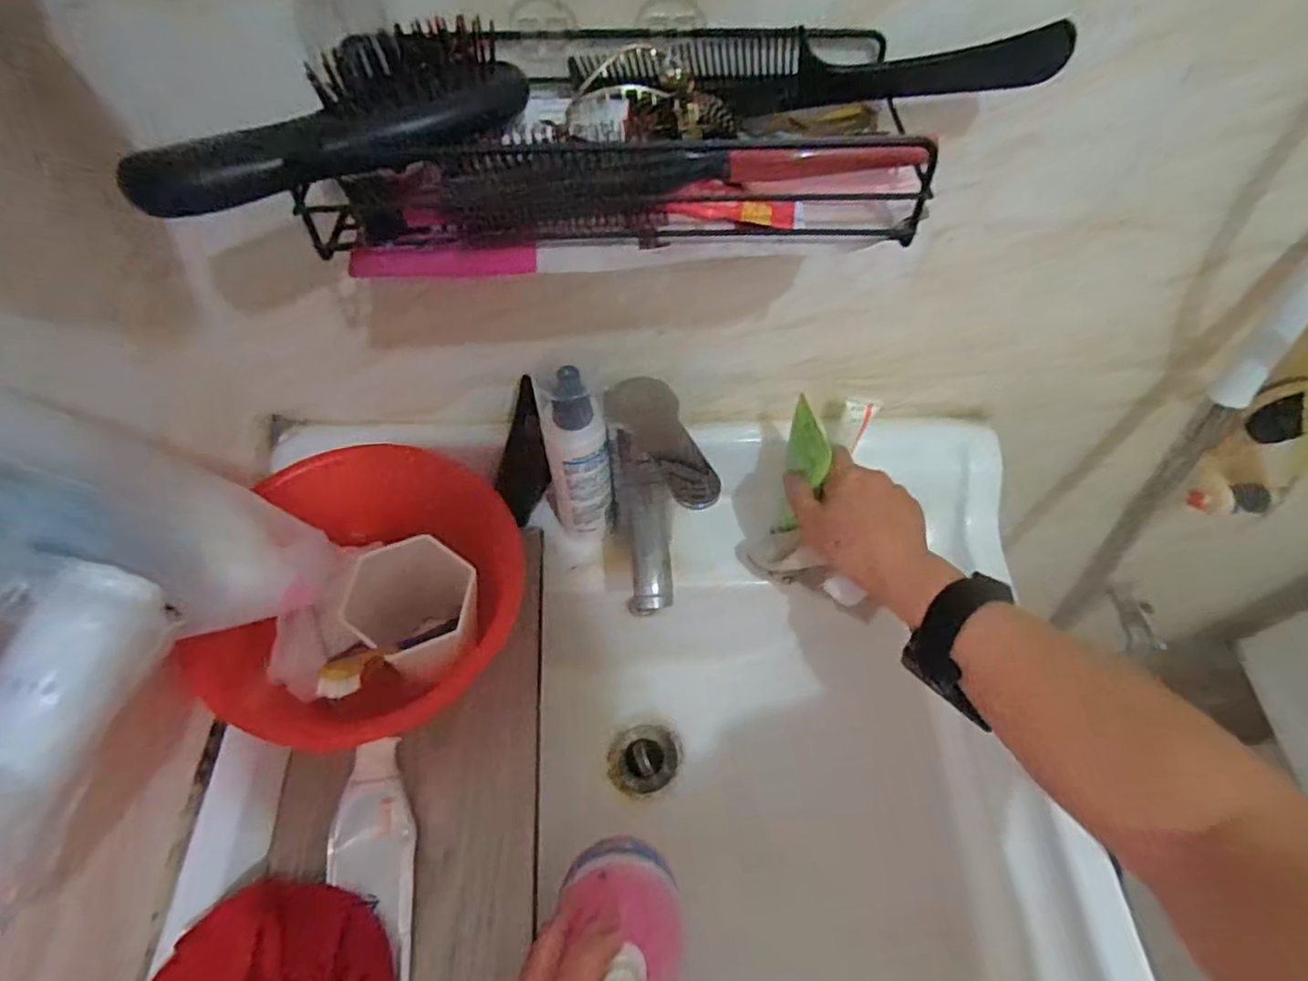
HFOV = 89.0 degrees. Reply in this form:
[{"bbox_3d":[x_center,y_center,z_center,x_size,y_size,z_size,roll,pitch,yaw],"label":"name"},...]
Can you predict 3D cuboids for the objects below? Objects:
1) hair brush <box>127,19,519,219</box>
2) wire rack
[{"bbox_3d":[-0.135,-0.156,0.278,0.163,0.036,0.033,-29,62,-17],"label":"hair brush"},{"bbox_3d":[-0.017,-0.163,0.315,0.272,0.055,0.110,-1,58,0],"label":"wire rack"}]

